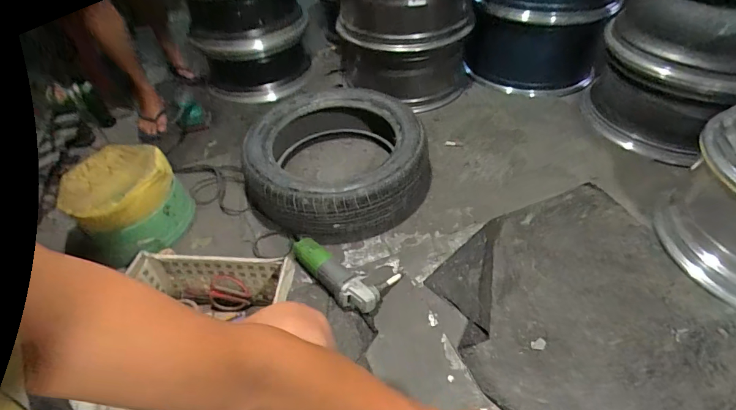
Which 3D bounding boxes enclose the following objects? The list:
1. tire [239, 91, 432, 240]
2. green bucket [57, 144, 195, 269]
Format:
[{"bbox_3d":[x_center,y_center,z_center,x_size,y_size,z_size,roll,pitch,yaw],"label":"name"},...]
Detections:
[{"bbox_3d":[-0.095,-0.158,1.117,0.476,0.187,0.534,-6,45,0],"label":"tire"},{"bbox_3d":[-0.595,-0.002,0.986,0.212,0.200,0.235,32,56,32],"label":"green bucket"}]

